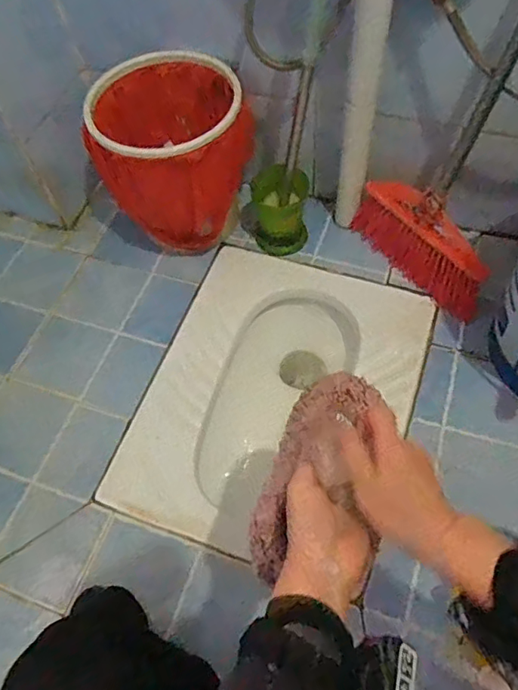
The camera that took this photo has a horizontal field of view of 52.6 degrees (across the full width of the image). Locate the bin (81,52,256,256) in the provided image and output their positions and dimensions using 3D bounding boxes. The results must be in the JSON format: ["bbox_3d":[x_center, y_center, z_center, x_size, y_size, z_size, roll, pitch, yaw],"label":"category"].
[{"bbox_3d":[-0.153,-0.334,0.944,0.228,0.272,0.229,-2,59,3],"label":"bin"}]

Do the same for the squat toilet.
[{"bbox_3d":[0.039,0.114,0.958,0.431,0.167,0.538,17,62,14],"label":"squat toilet"}]

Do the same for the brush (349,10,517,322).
[{"bbox_3d":[0.309,-0.383,0.762,0.093,0.755,0.285,-24,49,-24],"label":"brush"}]

